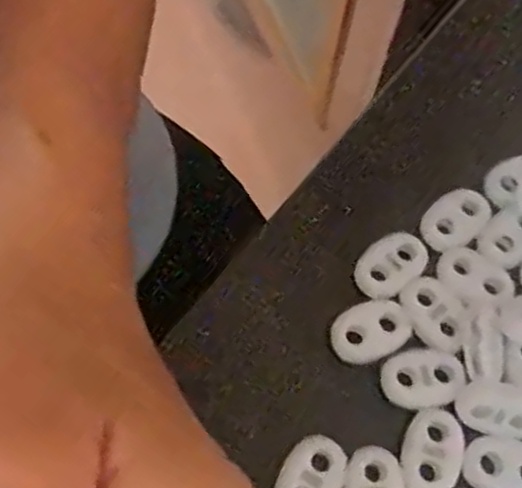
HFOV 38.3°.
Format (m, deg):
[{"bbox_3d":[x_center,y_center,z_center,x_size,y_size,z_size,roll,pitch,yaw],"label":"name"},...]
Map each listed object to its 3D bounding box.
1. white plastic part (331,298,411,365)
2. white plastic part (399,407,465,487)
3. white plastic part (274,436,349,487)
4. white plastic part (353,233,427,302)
[{"bbox_3d":[0.030,0.024,0.205,0.022,0.004,0.015,-25,69,-14],"label":"white plastic part"},{"bbox_3d":[0.044,0.054,0.193,0.015,0.004,0.022,15,65,3],"label":"white plastic part"},{"bbox_3d":[0.012,0.060,0.189,0.015,0.005,0.022,28,67,9],"label":"white plastic part"},{"bbox_3d":[0.037,0.005,0.211,0.022,0.004,0.015,-37,73,-18],"label":"white plastic part"}]

